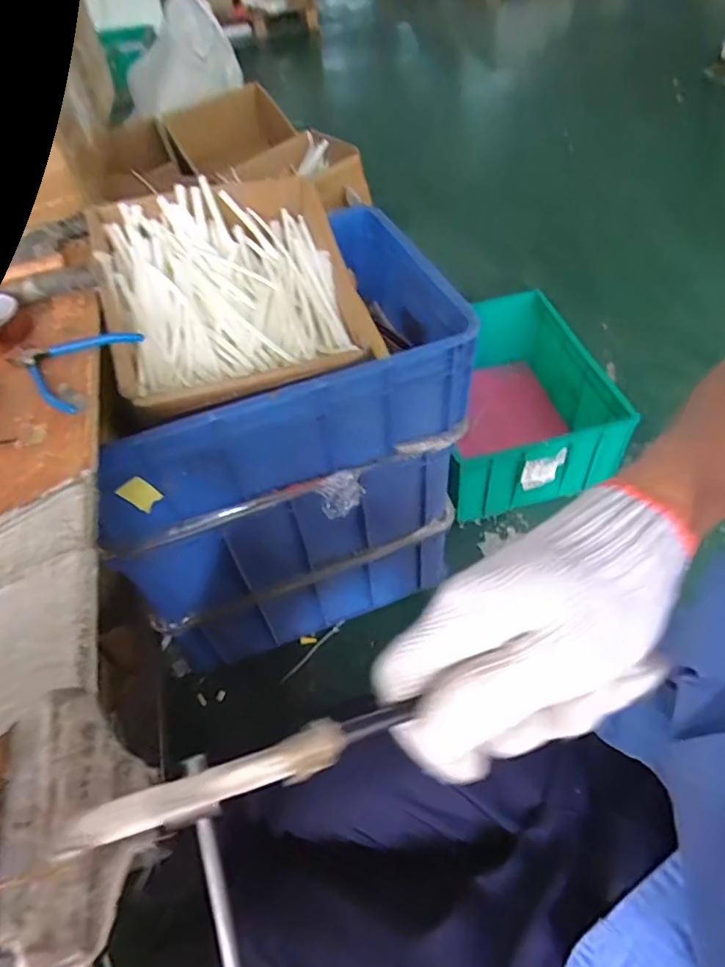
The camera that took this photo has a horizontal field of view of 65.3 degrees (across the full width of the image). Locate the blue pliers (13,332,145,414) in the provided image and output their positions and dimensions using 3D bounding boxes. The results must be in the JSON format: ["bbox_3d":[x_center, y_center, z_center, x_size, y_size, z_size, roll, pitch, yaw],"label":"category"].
[{"bbox_3d":[-0.330,-0.132,0.629,0.117,0.014,0.138,9,52,14],"label":"blue pliers"}]

